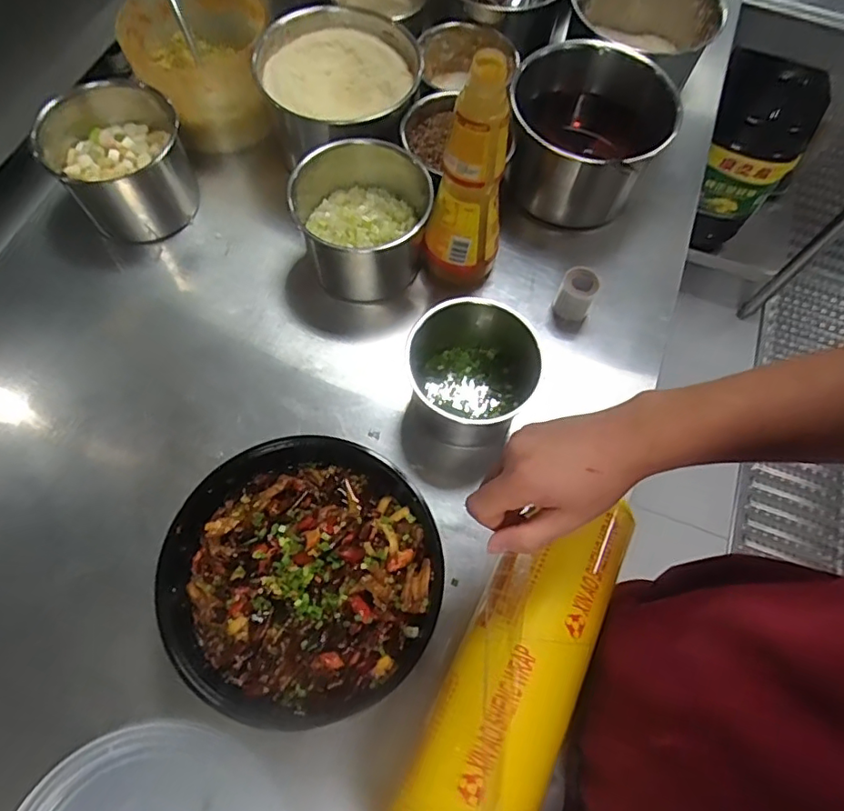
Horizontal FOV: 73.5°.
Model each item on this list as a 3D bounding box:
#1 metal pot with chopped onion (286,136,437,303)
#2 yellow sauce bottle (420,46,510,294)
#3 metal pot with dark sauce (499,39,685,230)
[{"bbox_3d":[-0.063,-0.209,0.658,0.155,0.116,0.145,-10,68,-7],"label":"metal pot with chopped onion"},{"bbox_3d":[0.049,-0.218,0.586,0.070,0.261,0.063,41,71,14],"label":"yellow sauce bottle"},{"bbox_3d":[0.203,-0.344,0.722,0.185,0.128,0.213,27,69,8],"label":"metal pot with dark sauce"}]

